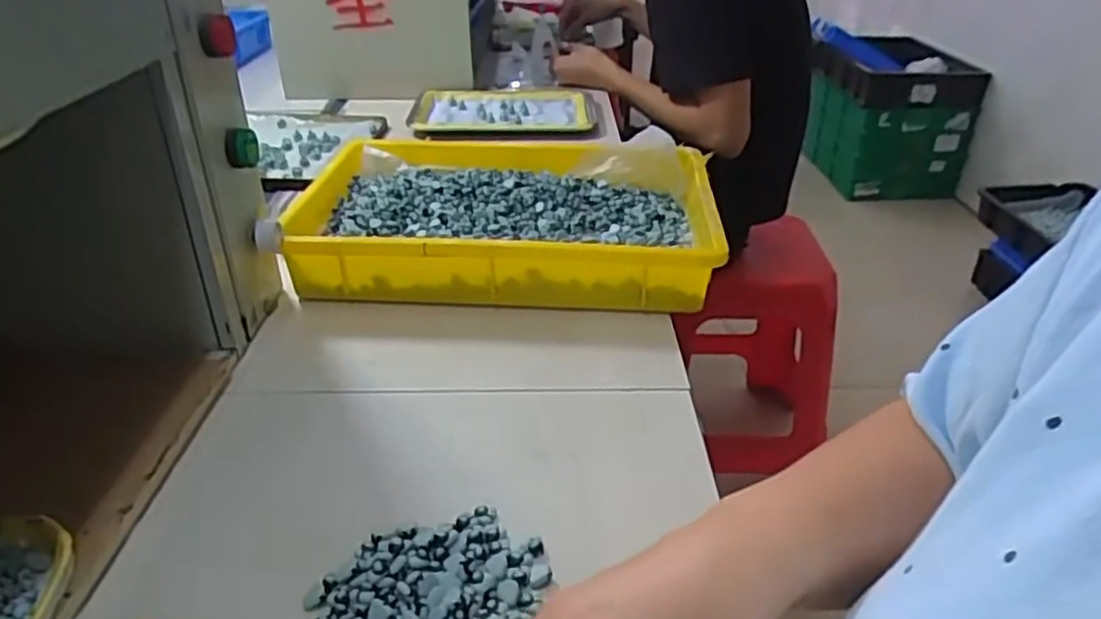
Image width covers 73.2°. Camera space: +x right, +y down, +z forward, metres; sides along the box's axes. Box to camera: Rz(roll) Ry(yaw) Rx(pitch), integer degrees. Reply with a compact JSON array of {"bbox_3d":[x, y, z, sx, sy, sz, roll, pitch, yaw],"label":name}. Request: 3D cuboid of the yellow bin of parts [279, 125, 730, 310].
[{"bbox_3d":[-0.039,-0.086,0.700,0.366,0.076,0.250,5,31,1],"label":"yellow bin of parts"}]

